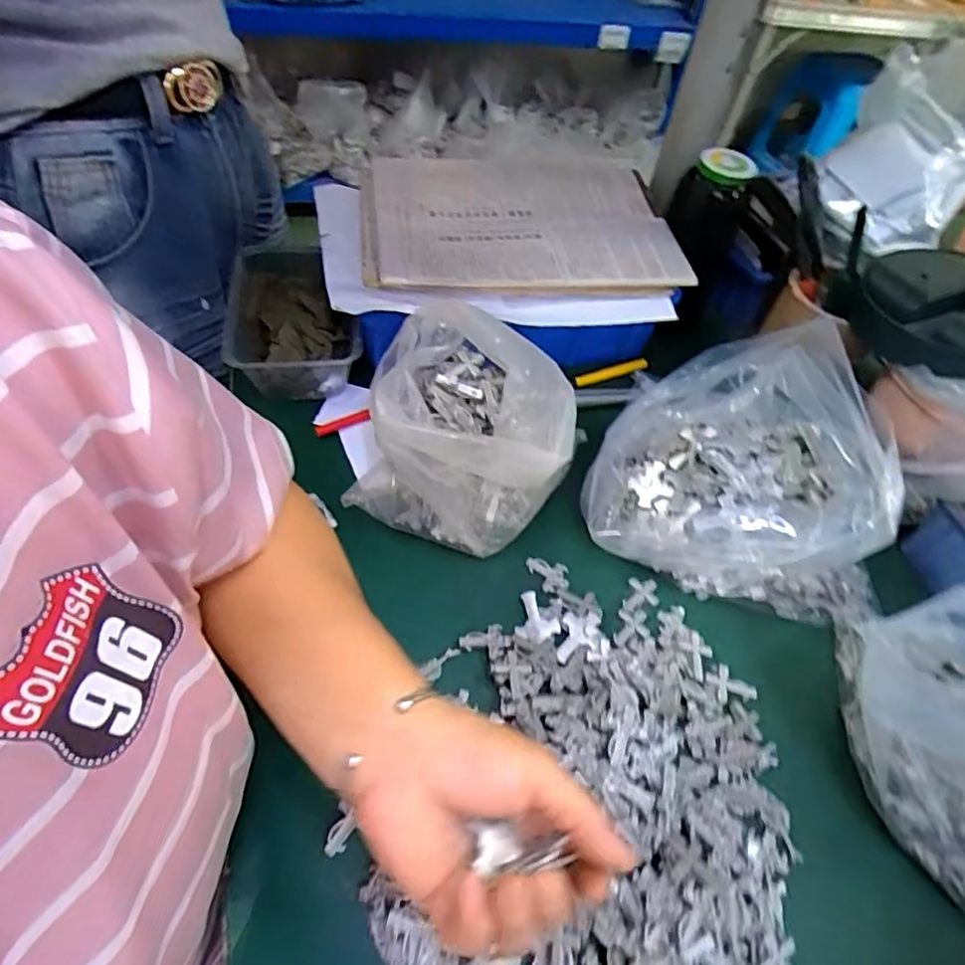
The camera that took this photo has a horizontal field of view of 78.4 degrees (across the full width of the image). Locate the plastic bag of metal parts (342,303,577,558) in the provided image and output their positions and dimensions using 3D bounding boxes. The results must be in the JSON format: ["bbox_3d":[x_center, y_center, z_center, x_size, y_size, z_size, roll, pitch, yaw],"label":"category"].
[{"bbox_3d":[-0.012,-0.036,0.439,0.157,0.128,0.124,21,55,11],"label":"plastic bag of metal parts"}]

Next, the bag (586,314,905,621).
[{"bbox_3d":[0.193,-0.005,0.436,0.212,0.125,0.160,18,54,8],"label":"bag"}]

